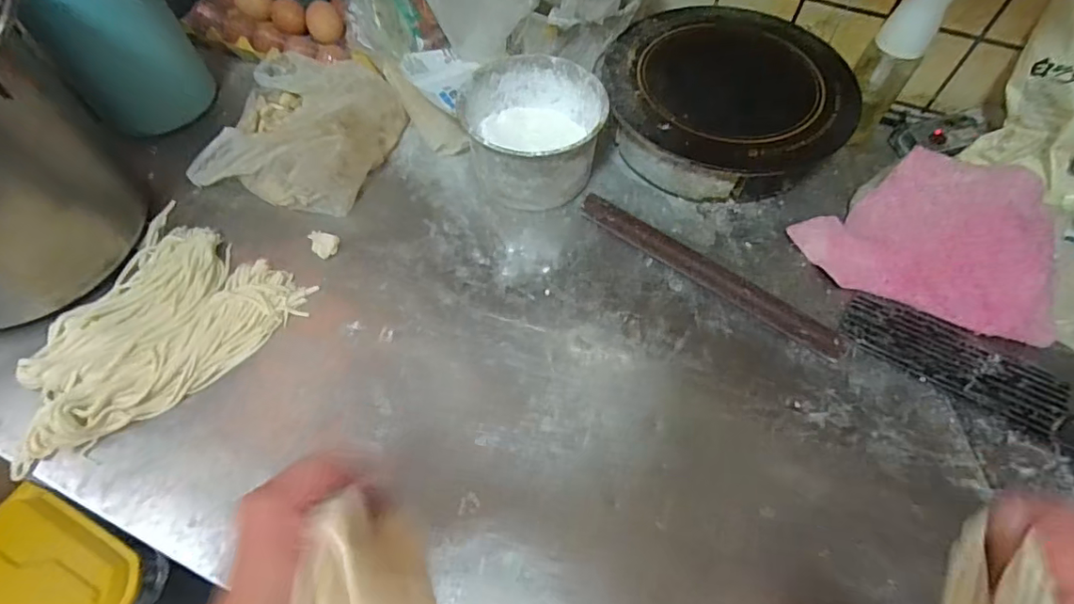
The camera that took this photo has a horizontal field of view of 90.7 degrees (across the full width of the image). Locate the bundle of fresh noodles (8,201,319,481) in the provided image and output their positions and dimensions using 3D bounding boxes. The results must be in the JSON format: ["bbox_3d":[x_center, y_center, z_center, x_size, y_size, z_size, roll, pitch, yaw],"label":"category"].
[{"bbox_3d":[-0.387,0.014,0.525,0.255,0.031,0.204,-39,65,-21],"label":"bundle of fresh noodles"}]

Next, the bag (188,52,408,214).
[{"bbox_3d":[-0.282,-0.208,0.622,0.206,0.083,0.191,15,60,10],"label":"bag"}]

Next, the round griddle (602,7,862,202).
[{"bbox_3d":[0.215,-0.235,0.629,0.262,0.098,0.257,0,58,1],"label":"round griddle"}]

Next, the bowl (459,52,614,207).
[{"bbox_3d":[-0.003,-0.184,0.593,0.150,0.097,0.151,8,59,6],"label":"bowl"}]

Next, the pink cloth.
[{"bbox_3d":[0.386,-0.061,0.539,0.213,0.028,0.173,5,79,22],"label":"pink cloth"}]

